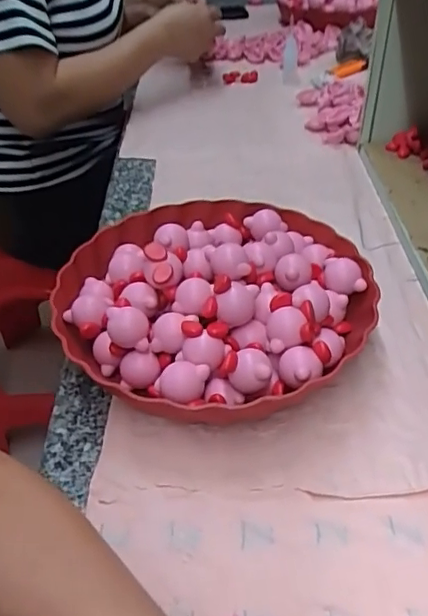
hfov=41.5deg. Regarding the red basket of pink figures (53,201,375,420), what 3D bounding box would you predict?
[{"bbox_3d":[0.001,-0.009,0.446,0.226,0.074,0.233,-2,41,2],"label":"red basket of pink figures"}]

